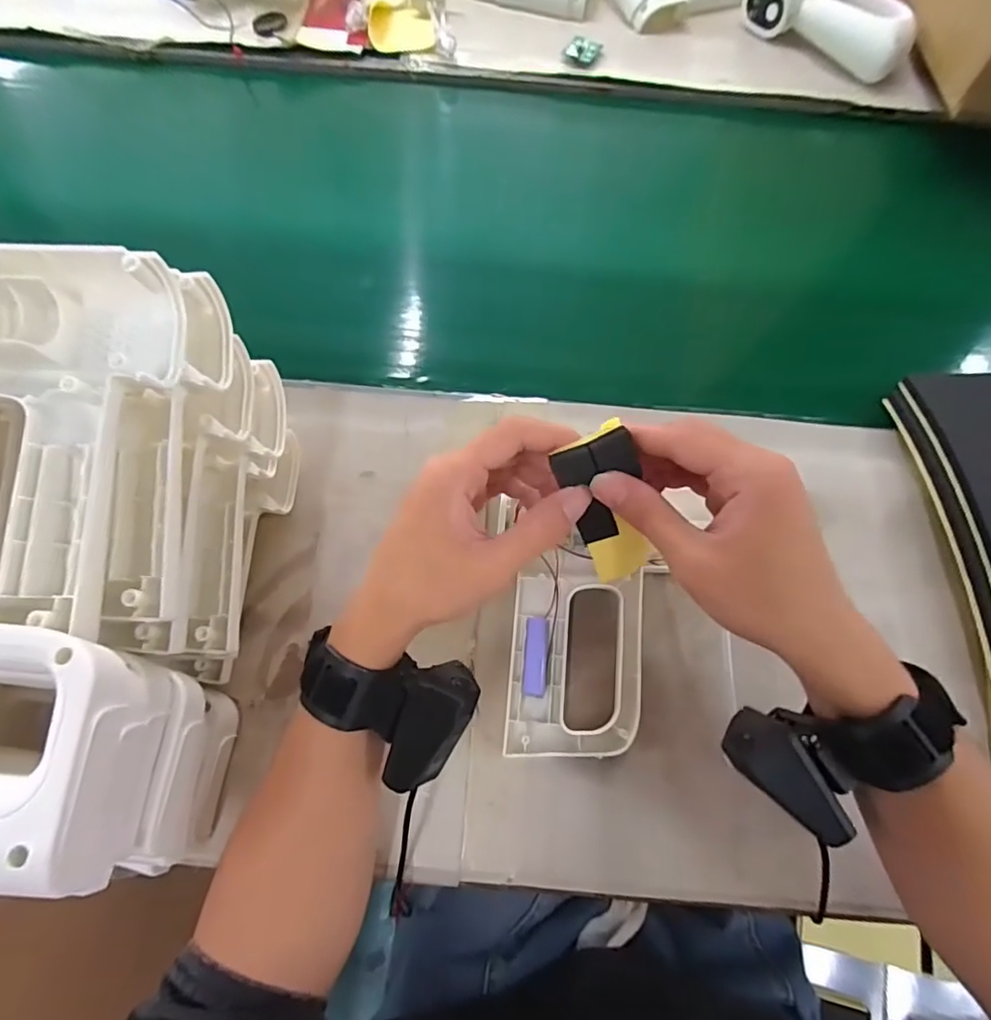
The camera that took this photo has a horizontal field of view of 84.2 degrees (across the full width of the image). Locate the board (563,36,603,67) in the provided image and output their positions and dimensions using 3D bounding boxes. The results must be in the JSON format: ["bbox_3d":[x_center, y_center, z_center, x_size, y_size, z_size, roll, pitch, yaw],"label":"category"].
[{"bbox_3d":[0.096,-0.508,0.608,0.036,0.010,0.039,24,71,8],"label":"board"}]

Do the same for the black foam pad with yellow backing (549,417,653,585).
[{"bbox_3d":[0.062,0.001,0.300,0.037,0.102,0.018,-33,43,-13],"label":"black foam pad with yellow backing"}]

